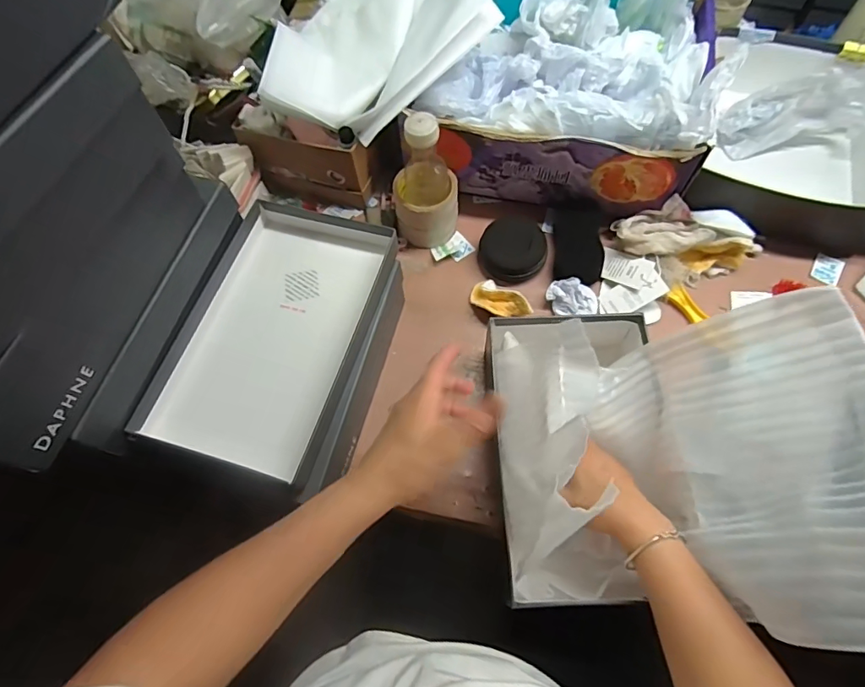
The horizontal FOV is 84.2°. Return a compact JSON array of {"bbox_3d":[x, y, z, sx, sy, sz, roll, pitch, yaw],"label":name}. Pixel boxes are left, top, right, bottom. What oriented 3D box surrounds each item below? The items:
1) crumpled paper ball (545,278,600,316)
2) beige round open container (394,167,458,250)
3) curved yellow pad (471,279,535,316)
[{"bbox_3d":[0.186,-0.060,0.633,0.065,0.029,0.047,4,66,4],"label":"crumpled paper ball"},{"bbox_3d":[-0.008,-0.193,0.680,0.089,0.078,0.082,-4,66,0],"label":"beige round open container"},{"bbox_3d":[0.090,-0.061,0.640,0.085,0.022,0.043,23,68,26],"label":"curved yellow pad"}]

